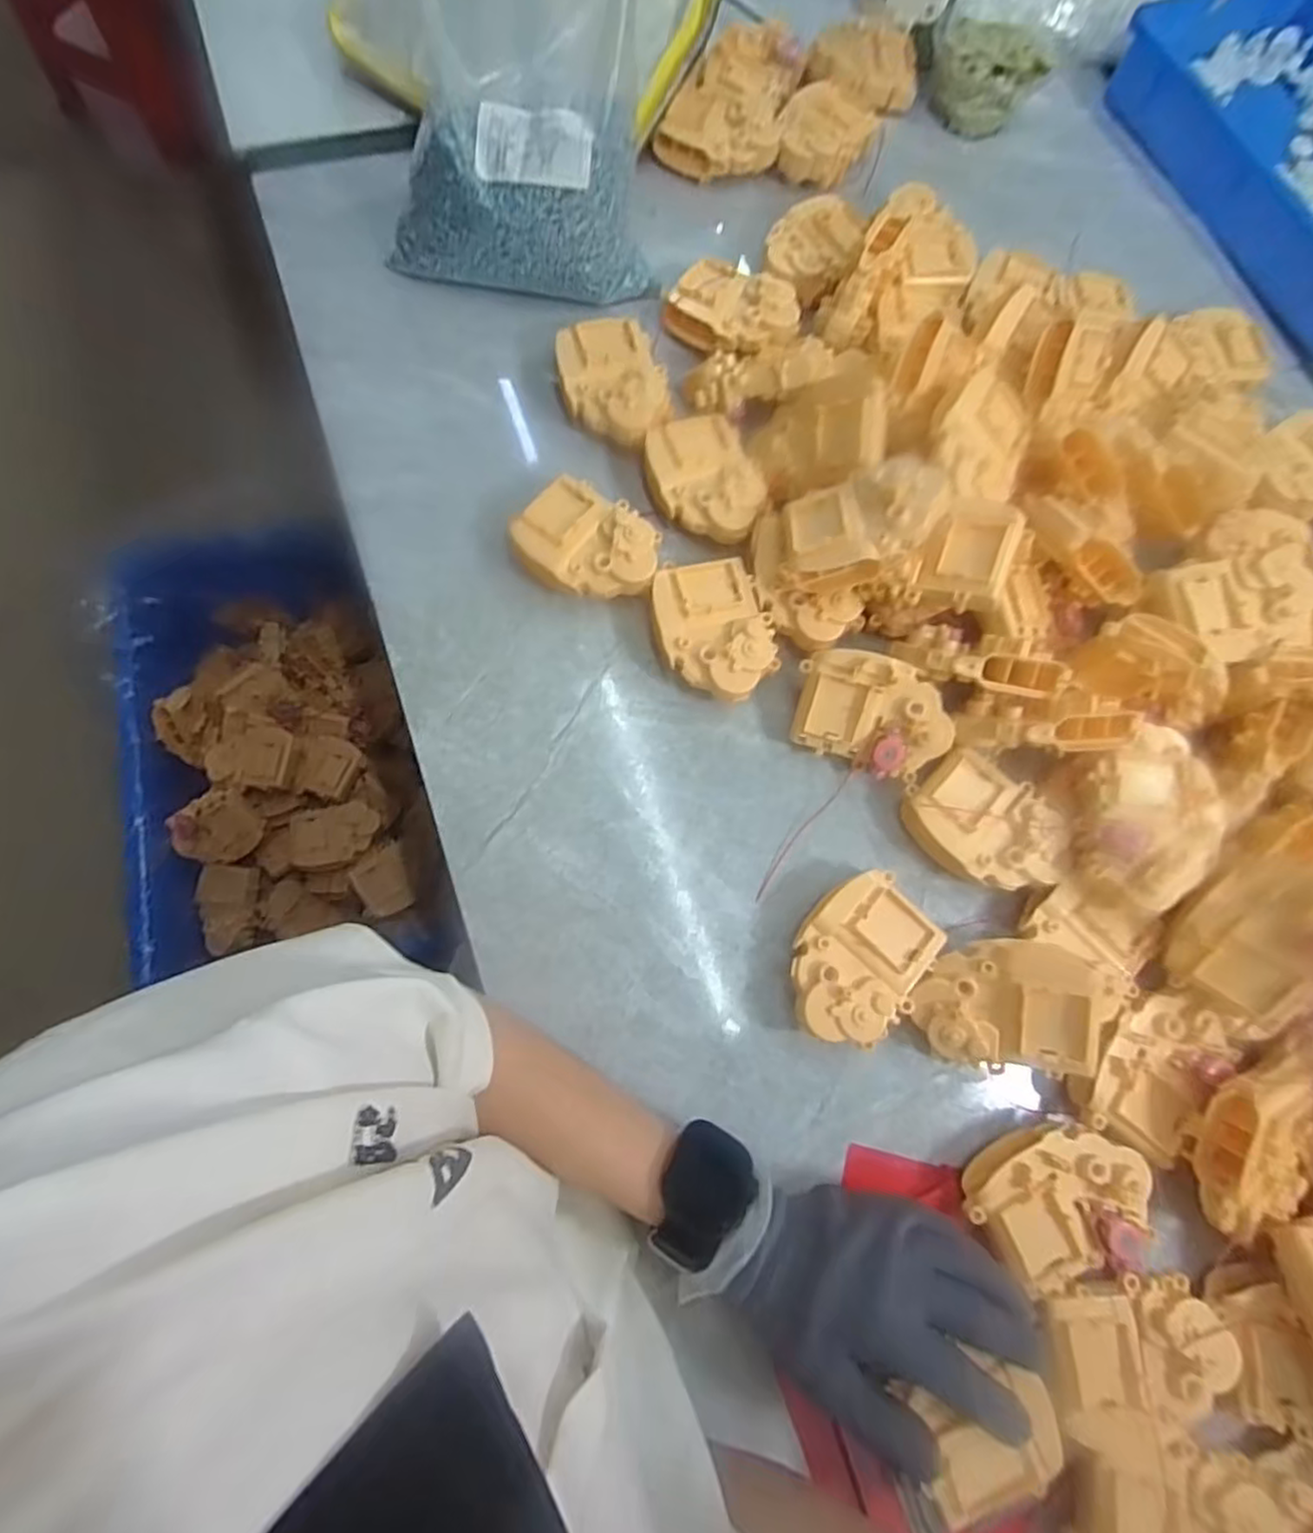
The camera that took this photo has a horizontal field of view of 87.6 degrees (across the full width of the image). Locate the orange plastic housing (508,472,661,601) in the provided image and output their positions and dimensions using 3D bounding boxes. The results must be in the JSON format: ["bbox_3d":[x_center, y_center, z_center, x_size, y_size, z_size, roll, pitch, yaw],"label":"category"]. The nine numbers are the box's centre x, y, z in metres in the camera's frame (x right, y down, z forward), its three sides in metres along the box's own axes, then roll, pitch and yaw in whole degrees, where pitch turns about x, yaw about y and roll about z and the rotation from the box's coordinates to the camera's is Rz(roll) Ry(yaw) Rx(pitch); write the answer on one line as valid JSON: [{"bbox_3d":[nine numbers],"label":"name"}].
[{"bbox_3d":[-0.045,-0.148,0.461,0.092,0.031,0.074,29,74,3],"label":"orange plastic housing"}]

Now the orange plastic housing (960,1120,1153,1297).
[{"bbox_3d":[0.227,0.245,0.388,0.097,0.039,0.078,-24,79,-11],"label":"orange plastic housing"}]

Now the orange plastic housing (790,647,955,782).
[{"bbox_3d":[0.141,-0.033,0.438,0.097,0.026,0.070,16,105,1],"label":"orange plastic housing"}]

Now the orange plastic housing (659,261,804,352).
[{"bbox_3d":[0.060,-0.345,0.524,0.097,0.032,0.064,29,74,3],"label":"orange plastic housing"}]

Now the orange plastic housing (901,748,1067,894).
[{"bbox_3d":[0.211,0.038,0.439,0.073,0.033,0.093,-32,79,-13],"label":"orange plastic housing"}]

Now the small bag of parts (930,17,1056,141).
[{"bbox_3d":[0.291,-0.616,0.613,0.103,0.058,0.058,18,73,0],"label":"small bag of parts"}]

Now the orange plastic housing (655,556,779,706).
[{"bbox_3d":[0.039,-0.088,0.456,0.074,0.033,0.096,-21,77,-11],"label":"orange plastic housing"}]

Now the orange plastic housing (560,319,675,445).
[{"bbox_3d":[-0.031,-0.278,0.498,0.075,0.025,0.098,-5,75,-7],"label":"orange plastic housing"}]

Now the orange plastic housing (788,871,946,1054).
[{"bbox_3d":[0.120,0.116,0.412,0.074,0.040,0.102,42,75,6],"label":"orange plastic housing"}]

